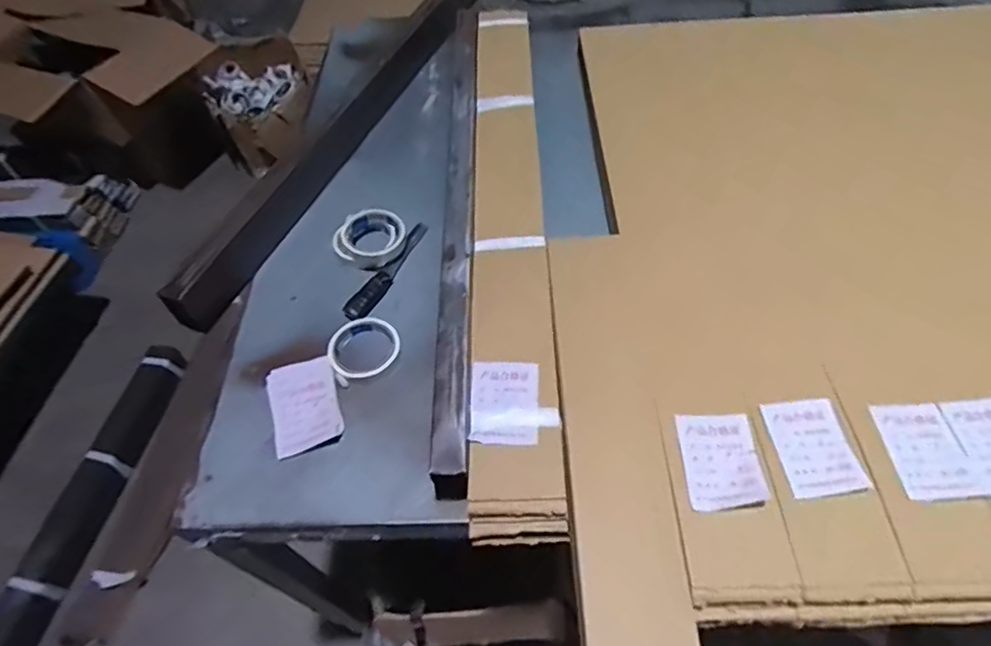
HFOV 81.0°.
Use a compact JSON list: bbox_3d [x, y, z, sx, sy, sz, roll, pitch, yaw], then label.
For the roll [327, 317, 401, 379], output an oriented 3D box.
[{"bbox_3d":[-0.180,0.031,0.785,0.095,0.025,0.095,-2,54,3],"label":"roll"}]

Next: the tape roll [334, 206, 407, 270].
[{"bbox_3d":[-0.198,-0.133,0.912,0.109,0.045,0.103,-2,54,3],"label":"tape roll"}]

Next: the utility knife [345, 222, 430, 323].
[{"bbox_3d":[-0.164,-0.083,0.886,0.028,0.024,0.209,18,57,16],"label":"utility knife"}]

